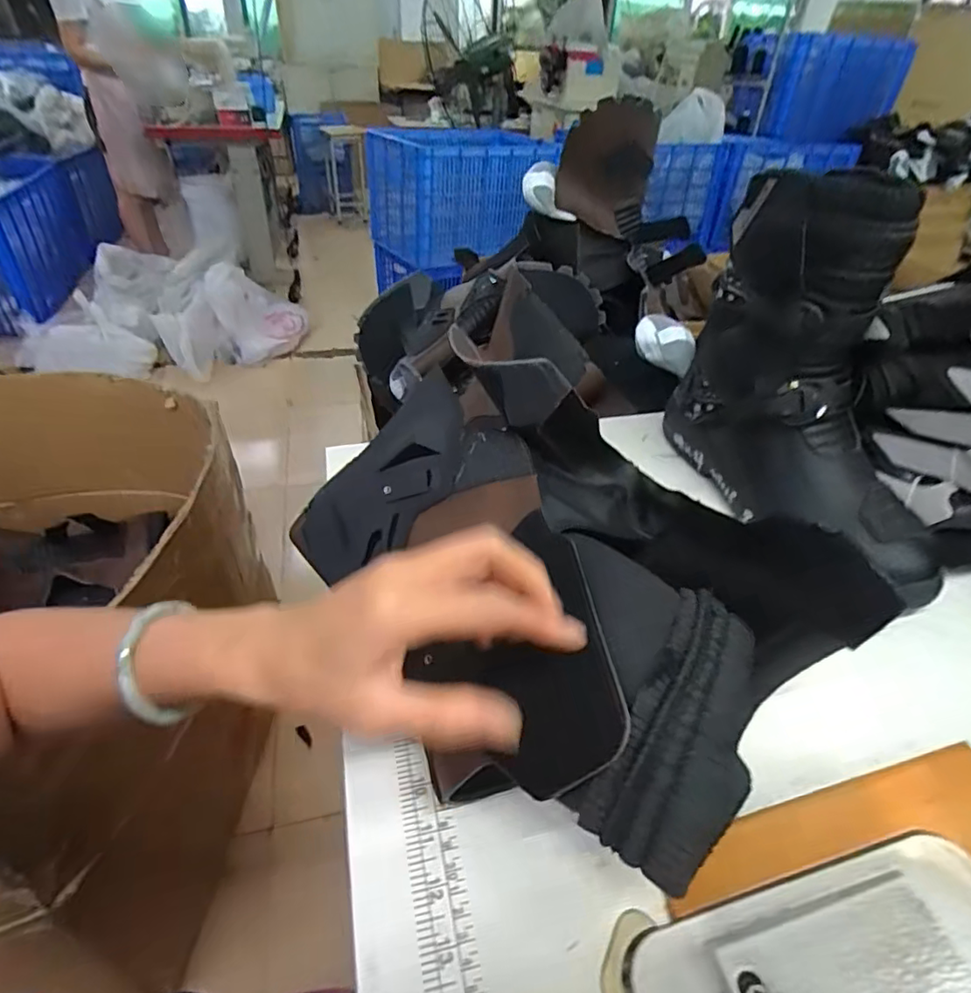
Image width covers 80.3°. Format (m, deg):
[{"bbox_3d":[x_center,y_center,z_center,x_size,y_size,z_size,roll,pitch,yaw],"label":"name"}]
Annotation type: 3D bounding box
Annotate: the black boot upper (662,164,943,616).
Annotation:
[{"bbox_3d":[0.255,-0.091,0.448,0.091,0.257,0.263,-6,38,-11],"label":"black boot upper"}]

